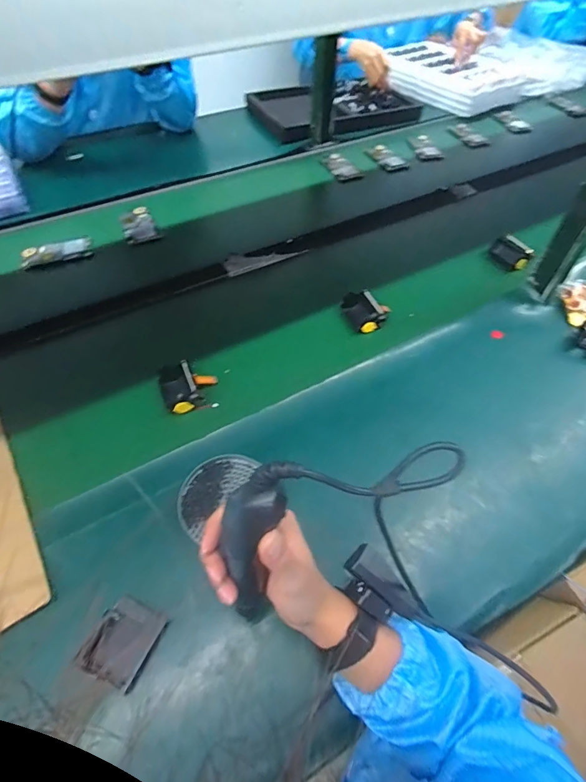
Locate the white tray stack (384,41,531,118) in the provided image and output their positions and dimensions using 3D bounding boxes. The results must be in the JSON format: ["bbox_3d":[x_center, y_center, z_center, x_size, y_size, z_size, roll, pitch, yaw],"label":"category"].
[{"bbox_3d":[0.492,-1.014,1.307,0.335,0.057,0.413,-34,62,-21],"label":"white tray stack"}]

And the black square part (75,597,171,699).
[{"bbox_3d":[-0.170,0.250,0.416,0.061,0.015,0.068,20,58,14],"label":"black square part"}]

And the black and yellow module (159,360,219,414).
[{"bbox_3d":[-0.152,-0.010,0.601,0.079,0.041,0.075,-15,56,-10],"label":"black and yellow module"}]

